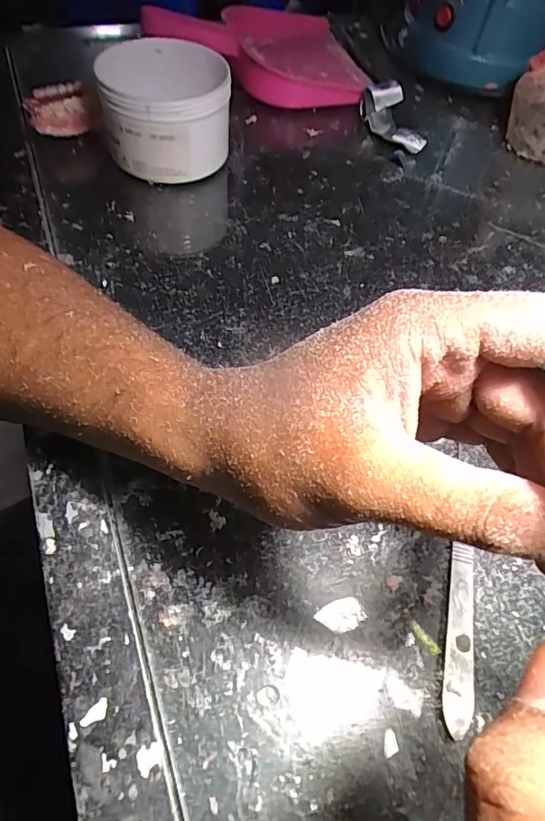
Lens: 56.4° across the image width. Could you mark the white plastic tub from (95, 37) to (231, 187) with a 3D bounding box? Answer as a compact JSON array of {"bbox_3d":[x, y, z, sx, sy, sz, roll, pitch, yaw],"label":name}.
[{"bbox_3d":[-0.080,-0.225,0.381,0.087,0.067,0.106,-5,57,-8],"label":"white plastic tub"}]

